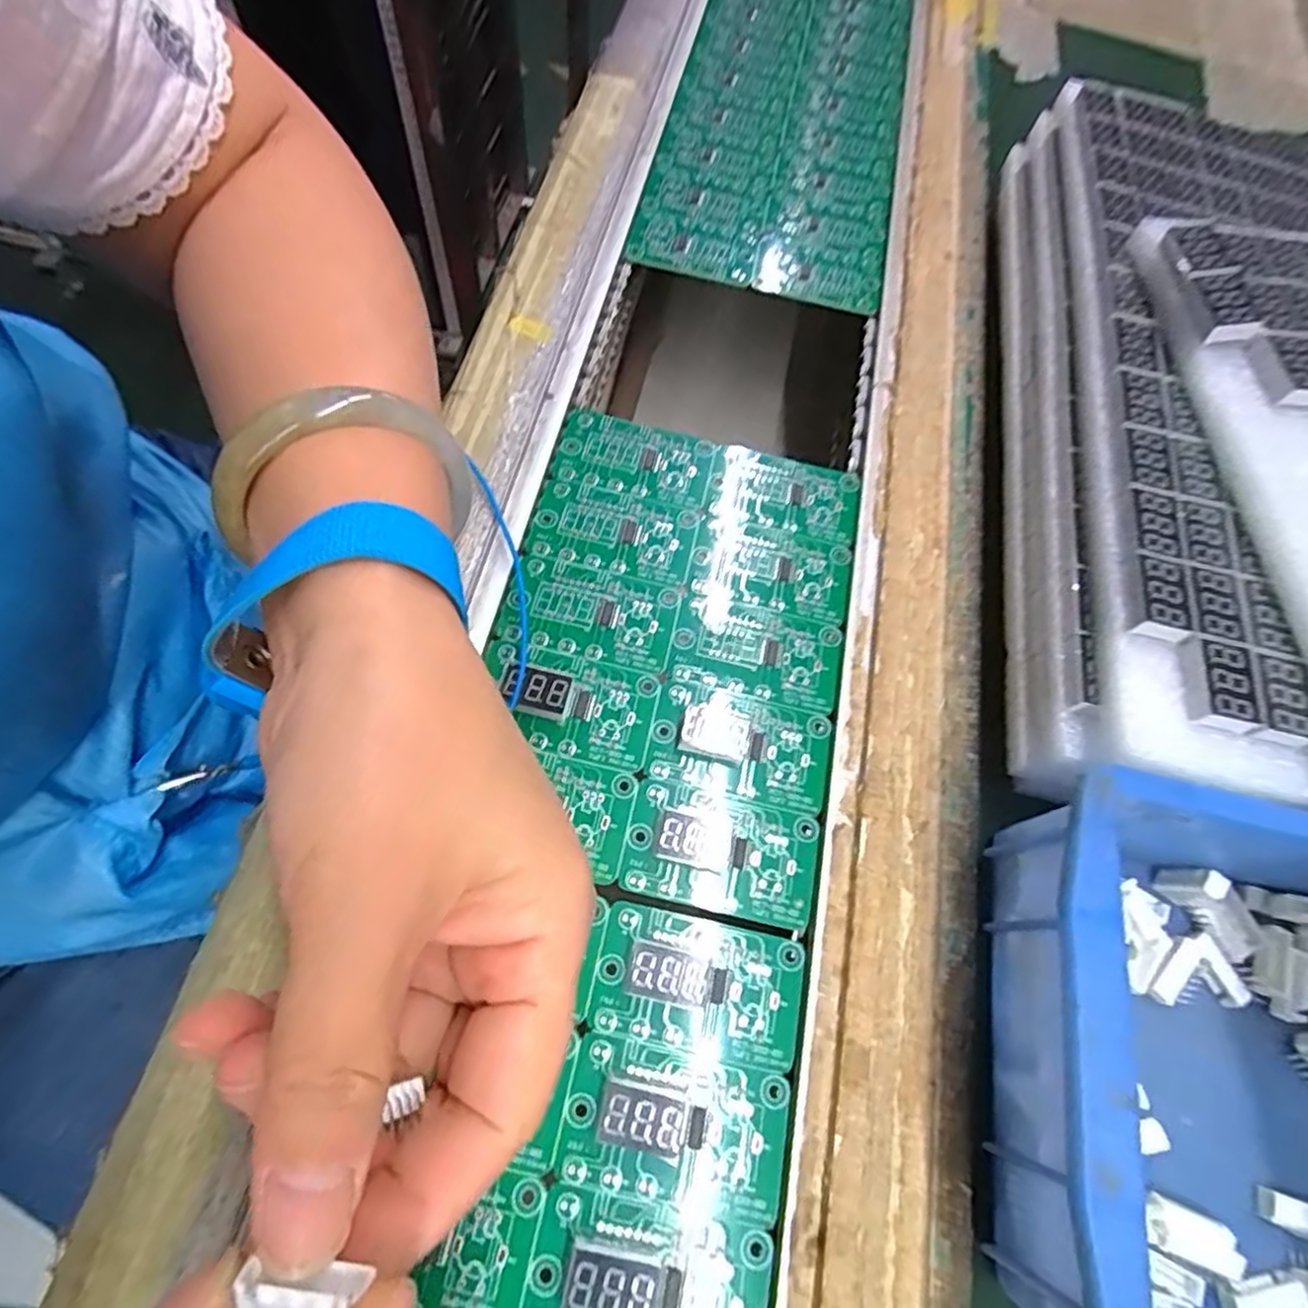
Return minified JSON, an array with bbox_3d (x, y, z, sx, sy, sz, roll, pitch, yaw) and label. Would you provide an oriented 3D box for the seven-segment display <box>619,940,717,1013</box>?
[{"bbox_3d":[0.005,0.097,0.210,0.026,0.004,0.015,16,66,0],"label":"seven-segment display"}]

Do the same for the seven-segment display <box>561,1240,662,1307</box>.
[{"bbox_3d":[-0.011,0.162,0.177,0.024,0.008,0.016,15,66,0],"label":"seven-segment display"}]

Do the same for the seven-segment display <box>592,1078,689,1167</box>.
[{"bbox_3d":[-0.004,0.131,0.195,0.025,0.004,0.015,17,66,1],"label":"seven-segment display"}]

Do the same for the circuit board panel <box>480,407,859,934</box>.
[{"bbox_3d":[0.006,-0.007,0.259,0.123,0.011,0.180,13,66,-1],"label":"circuit board panel"}]

